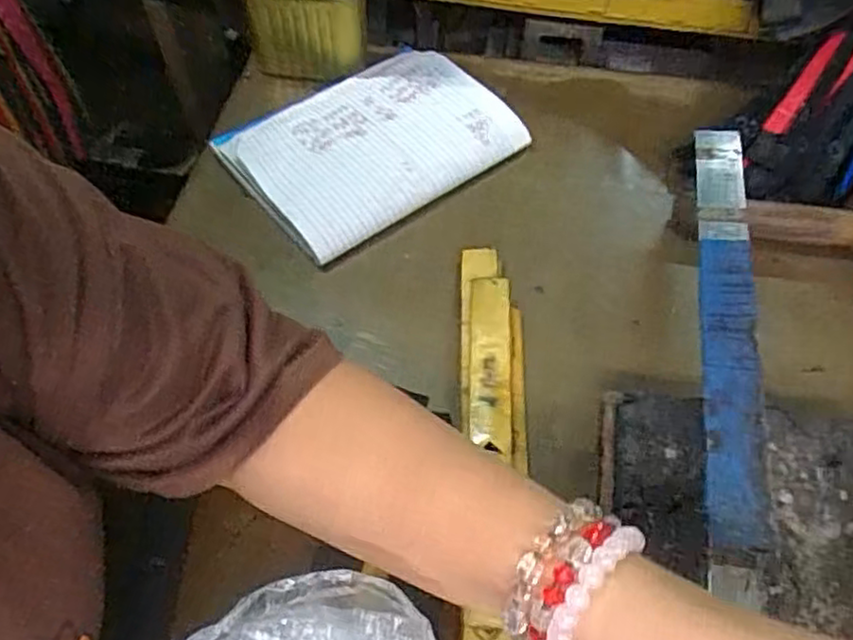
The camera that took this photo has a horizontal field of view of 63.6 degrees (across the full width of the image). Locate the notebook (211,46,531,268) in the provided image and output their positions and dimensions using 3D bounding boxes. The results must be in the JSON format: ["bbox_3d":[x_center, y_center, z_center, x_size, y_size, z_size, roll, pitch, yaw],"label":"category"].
[{"bbox_3d":[-0.038,-0.138,0.548,0.219,0.019,0.147,-29,72,-10],"label":"notebook"}]

